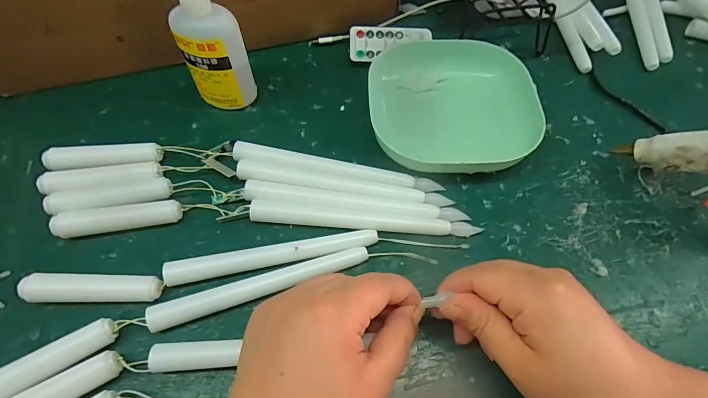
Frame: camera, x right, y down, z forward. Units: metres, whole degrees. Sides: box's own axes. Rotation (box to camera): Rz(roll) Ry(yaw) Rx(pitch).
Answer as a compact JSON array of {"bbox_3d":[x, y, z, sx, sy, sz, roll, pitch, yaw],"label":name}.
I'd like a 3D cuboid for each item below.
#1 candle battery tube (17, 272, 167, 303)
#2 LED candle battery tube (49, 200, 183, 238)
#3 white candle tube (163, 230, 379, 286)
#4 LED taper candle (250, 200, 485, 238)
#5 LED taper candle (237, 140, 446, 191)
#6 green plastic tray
[{"bbox_3d":[-0.182,0.064,0.270,0.092,0.018,0.019,1,60,1],"label":"candle battery tube"},{"bbox_3d":[-0.182,0.015,0.299,0.092,0.016,0.020,-9,60,-4],"label":"LED candle battery tube"},{"bbox_3d":[-0.058,0.041,0.282,0.151,0.015,0.015,-11,60,-5],"label":"white candle tube"},{"bbox_3d":[0.008,0.015,0.297,0.172,0.014,0.017,4,60,3],"label":"LED taper candle"},{"bbox_3d":[-0.015,-0.026,0.323,0.172,0.017,0.019,8,61,6],"label":"LED taper candle"},{"bbox_3d":[0.087,-0.082,0.347,0.141,0.029,0.139,-5,60,-2],"label":"green plastic tray"}]

